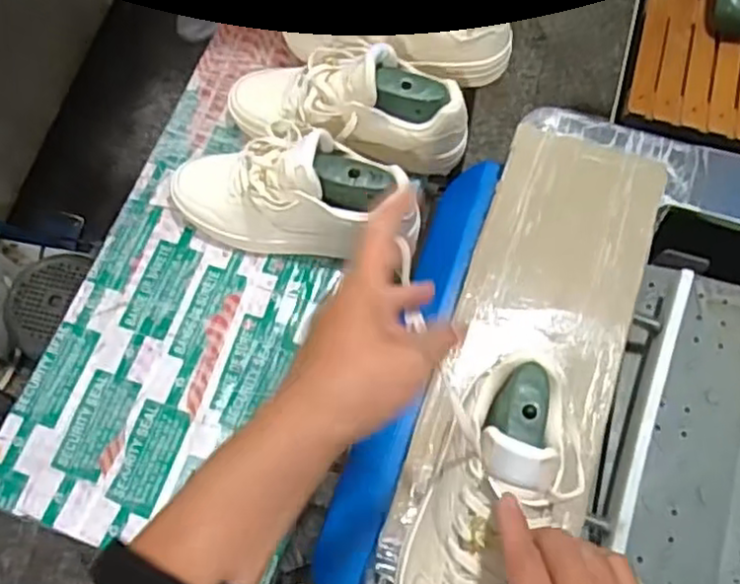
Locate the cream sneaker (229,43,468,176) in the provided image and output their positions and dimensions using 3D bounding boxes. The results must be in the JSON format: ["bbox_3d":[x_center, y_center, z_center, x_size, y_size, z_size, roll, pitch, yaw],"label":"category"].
[{"bbox_3d":[-0.031,-0.208,0.744,0.270,0.125,0.104,20,73,9],"label":"cream sneaker"}]

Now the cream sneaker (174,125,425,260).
[{"bbox_3d":[-0.082,-0.111,0.724,0.269,0.140,0.110,12,72,6],"label":"cream sneaker"}]

